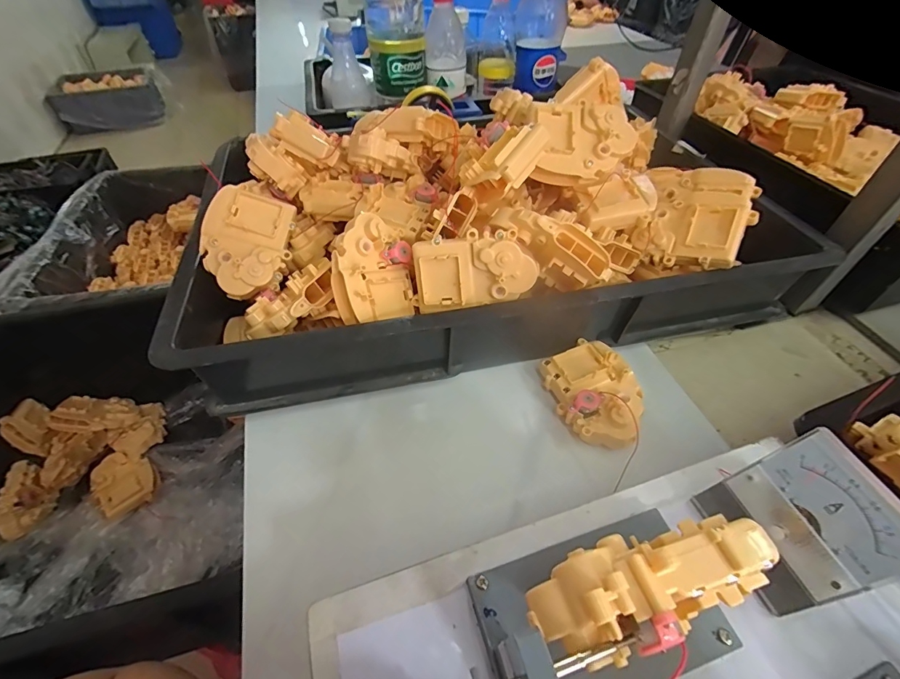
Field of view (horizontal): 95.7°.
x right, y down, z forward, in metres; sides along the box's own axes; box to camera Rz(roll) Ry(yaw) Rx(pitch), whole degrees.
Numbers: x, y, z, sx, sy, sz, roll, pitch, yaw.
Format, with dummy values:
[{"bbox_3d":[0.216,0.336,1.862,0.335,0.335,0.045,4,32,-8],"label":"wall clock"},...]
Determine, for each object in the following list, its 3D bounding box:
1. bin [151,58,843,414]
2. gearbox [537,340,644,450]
[{"bbox_3d":[0.059,-0.106,0.410,0.592,0.174,0.273,-10,49,-9],"label":"bin"},{"bbox_3d":[0.129,0.049,0.362,0.073,0.035,0.096,-18,51,-16],"label":"gearbox"}]

